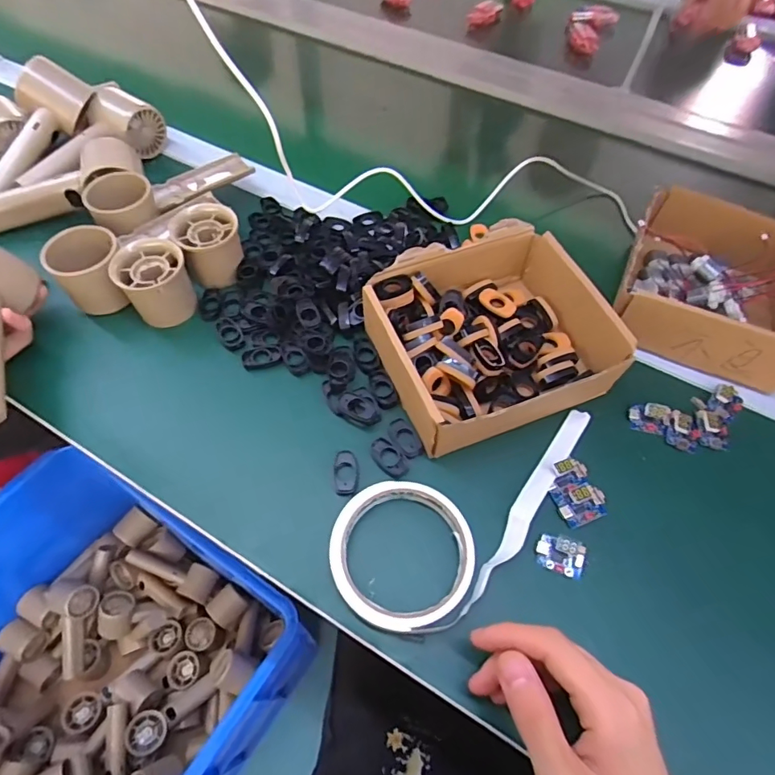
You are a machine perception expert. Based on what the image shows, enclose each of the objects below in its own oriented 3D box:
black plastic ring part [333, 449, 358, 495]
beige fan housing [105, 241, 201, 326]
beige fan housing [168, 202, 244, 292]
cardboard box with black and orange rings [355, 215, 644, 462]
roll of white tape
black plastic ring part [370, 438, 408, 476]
[{"bbox_3d":[-0.031,0.061,0.357,0.016,0.009,0.032,0,58,-2],"label":"black plastic ring part"},{"bbox_3d":[-0.193,-0.086,0.413,0.055,0.056,0.051,-31,64,-20],"label":"beige fan housing"},{"bbox_3d":[-0.161,-0.127,0.444,0.056,0.052,0.050,-13,59,-10],"label":"beige fan housing"},{"bbox_3d":[0.077,-0.041,0.384,0.167,0.057,0.157,-20,61,-14],"label":"cardboard box with black and orange rings"},{"bbox_3d":[0.069,0.089,0.335,0.215,0.016,0.095,-18,60,-14],"label":"roll of white tape"},{"bbox_3d":[0.001,0.052,0.365,0.018,0.007,0.033,-38,67,-23],"label":"black plastic ring part"}]

